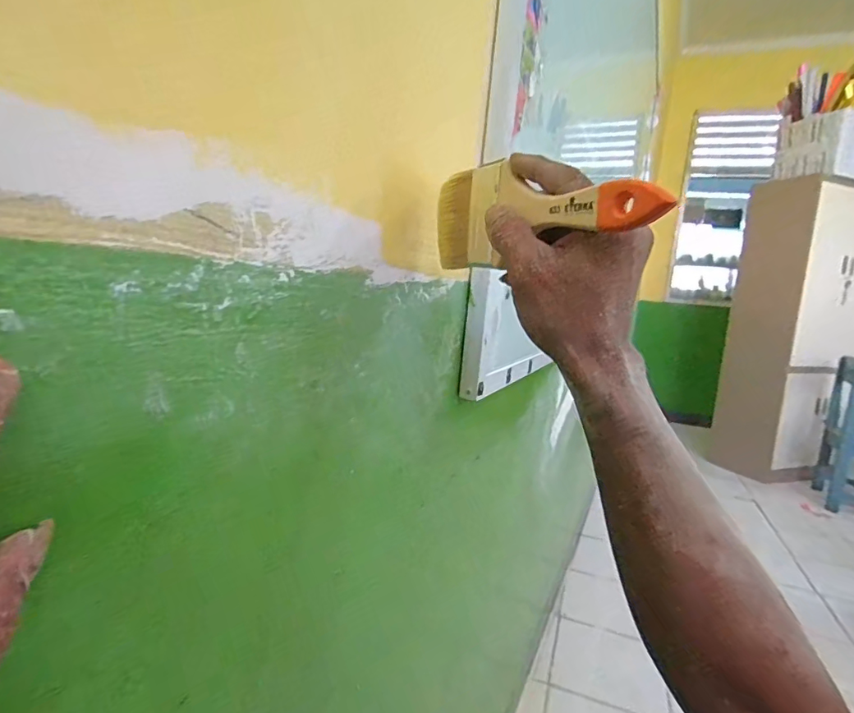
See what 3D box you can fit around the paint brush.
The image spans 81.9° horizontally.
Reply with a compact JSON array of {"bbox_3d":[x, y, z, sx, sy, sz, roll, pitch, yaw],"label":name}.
[{"bbox_3d":[0.062,-0.091,0.316,0.009,0.068,0.209,0,11,-28],"label":"paint brush"}]

